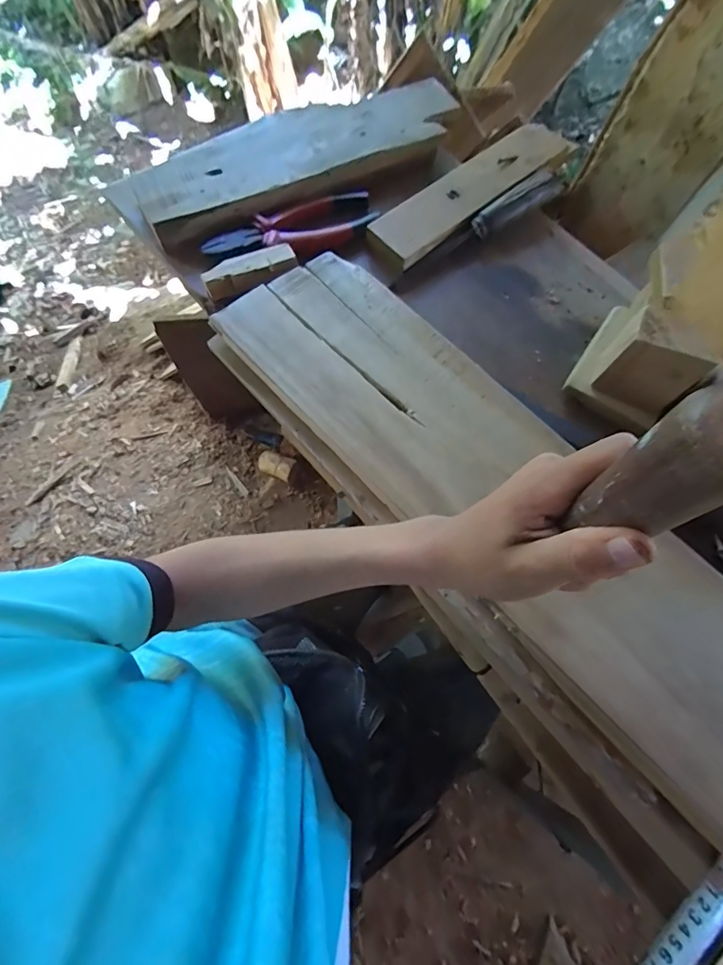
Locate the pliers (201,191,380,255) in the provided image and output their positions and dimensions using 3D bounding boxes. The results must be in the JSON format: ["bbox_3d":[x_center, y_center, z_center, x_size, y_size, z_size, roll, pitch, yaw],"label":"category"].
[{"bbox_3d":[-0.071,-0.259,0.467,0.178,0.013,0.055,-22,74,-11],"label":"pliers"}]

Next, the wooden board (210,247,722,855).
[{"bbox_3d":[0.104,0.000,0.365,0.149,0.025,0.529,-41,79,-15],"label":"wooden board"}]

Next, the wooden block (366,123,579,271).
[{"bbox_3d":[0.125,-0.320,0.495,0.274,0.019,0.060,-39,78,-15],"label":"wooden block"}]

